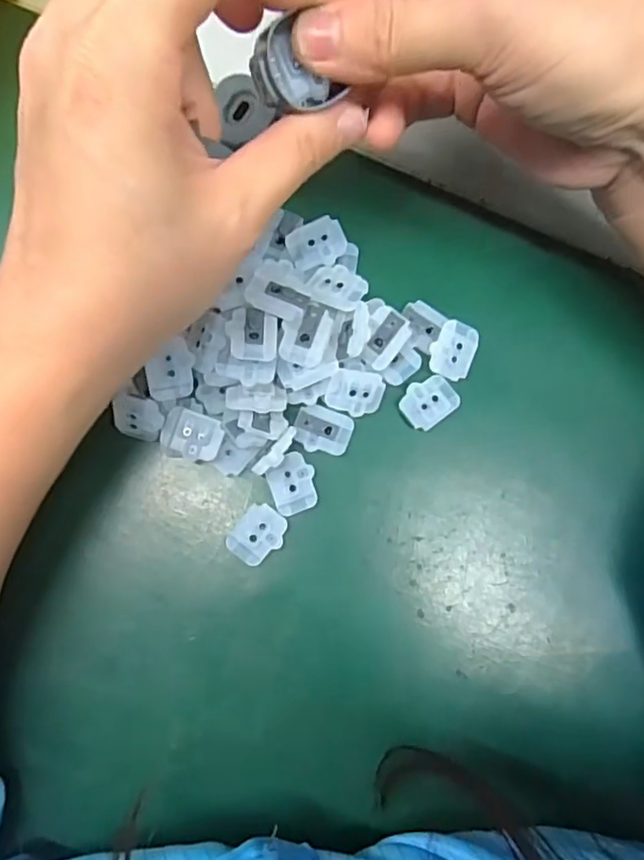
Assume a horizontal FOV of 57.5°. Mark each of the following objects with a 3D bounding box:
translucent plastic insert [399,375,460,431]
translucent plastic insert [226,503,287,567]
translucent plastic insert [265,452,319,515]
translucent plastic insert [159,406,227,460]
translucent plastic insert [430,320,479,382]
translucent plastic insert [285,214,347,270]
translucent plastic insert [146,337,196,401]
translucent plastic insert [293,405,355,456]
[{"bbox_3d":[0.041,-0.011,0.223,0.022,0.004,0.017,-36,86,-7],"label":"translucent plastic insert"},{"bbox_3d":[-0.023,0.039,0.214,0.017,0.005,0.021,36,82,1],"label":"translucent plastic insert"},{"bbox_3d":[-0.011,0.020,0.216,0.016,0.004,0.021,-19,85,-5],"label":"translucent plastic insert"},{"bbox_3d":[-0.047,0.002,0.210,0.021,0.004,0.017,18,82,-1],"label":"translucent plastic insert"},{"bbox_3d":[0.051,-0.031,0.224,0.016,0.004,0.022,27,82,0],"label":"translucent plastic insert"},{"bbox_3d":[-0.002,-0.071,0.224,0.021,0.005,0.017,-21,85,-6],"label":"translucent plastic insert"},{"bbox_3d":[-0.053,-0.021,0.207,0.016,0.004,0.021,-6,111,-29],"label":"translucent plastic insert"},{"bbox_3d":[0.000,0.000,0.219,0.021,0.004,0.016,19,82,-1],"label":"translucent plastic insert"}]

